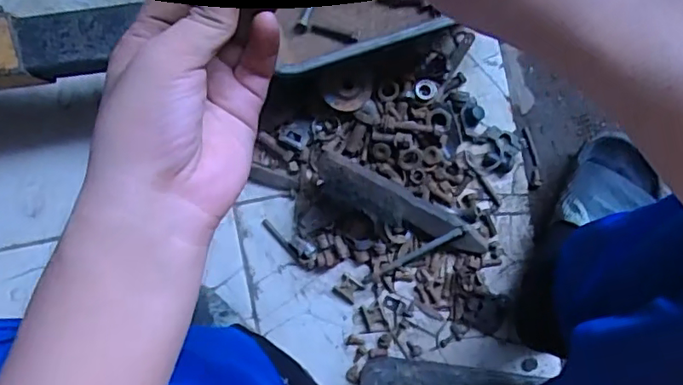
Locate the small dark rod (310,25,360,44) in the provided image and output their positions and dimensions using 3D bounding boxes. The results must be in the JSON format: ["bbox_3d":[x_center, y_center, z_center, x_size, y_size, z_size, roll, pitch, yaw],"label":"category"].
[{"bbox_3d":[-0.010,-0.214,0.771,0.066,0.013,0.011,20,91,2],"label":"small dark rod"}]

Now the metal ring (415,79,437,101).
[{"bbox_3d":[0.111,-0.136,0.756,0.029,0.004,0.027,0,91,3],"label":"metal ring"}]

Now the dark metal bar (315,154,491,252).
[{"bbox_3d":[0.081,0.022,0.738,0.250,0.049,0.052,26,90,-10],"label":"dark metal bar"}]

